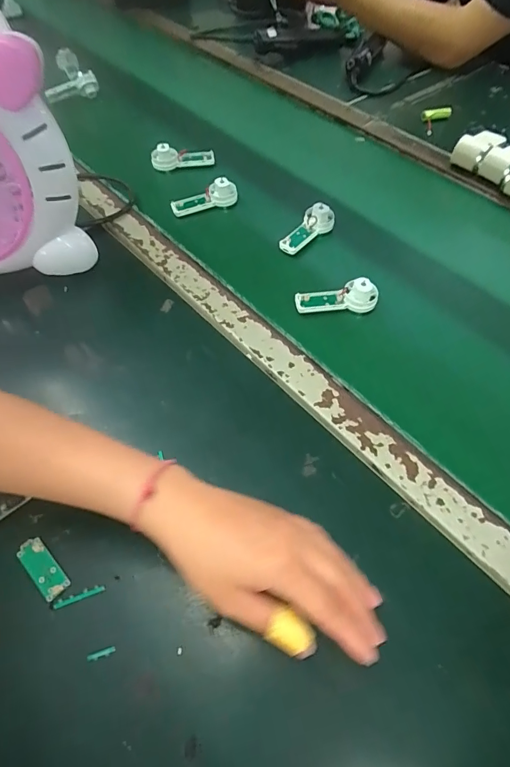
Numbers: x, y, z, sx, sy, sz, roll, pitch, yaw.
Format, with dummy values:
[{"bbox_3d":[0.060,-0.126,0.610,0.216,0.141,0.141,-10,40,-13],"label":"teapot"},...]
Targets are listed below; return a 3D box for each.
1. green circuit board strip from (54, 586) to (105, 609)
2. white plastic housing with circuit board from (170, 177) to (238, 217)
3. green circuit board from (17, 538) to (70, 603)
[{"bbox_3d":[-0.133,0.161,0.320,0.037,0.004,0.006,-18,58,-10],"label":"green circuit board strip"},{"bbox_3d":[-0.070,-0.259,0.585,0.092,0.031,0.020,-17,58,-10],"label":"white plastic housing with circuit board"},{"bbox_3d":[-0.165,0.143,0.329,0.020,0.007,0.049,-40,65,-22],"label":"green circuit board"}]

